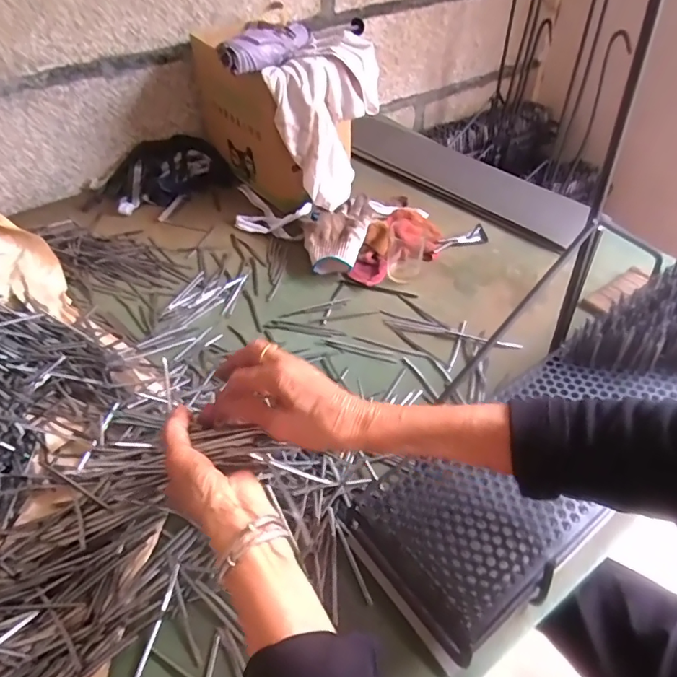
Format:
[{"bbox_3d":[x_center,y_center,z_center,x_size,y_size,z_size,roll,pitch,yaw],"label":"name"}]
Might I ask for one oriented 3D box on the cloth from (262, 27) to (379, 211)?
[{"bbox_3d":[-0.016,-0.376,0.865,0.137,0.212,0.188,23,51,22],"label":"cloth"}]

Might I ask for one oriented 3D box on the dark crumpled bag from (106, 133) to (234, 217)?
[{"bbox_3d":[-0.352,-0.334,1.003,0.221,0.057,0.171,-29,52,-25],"label":"dark crumpled bag"}]

